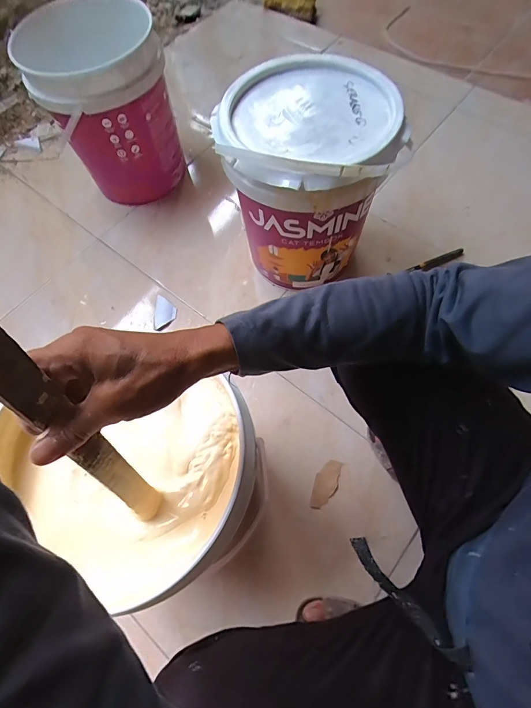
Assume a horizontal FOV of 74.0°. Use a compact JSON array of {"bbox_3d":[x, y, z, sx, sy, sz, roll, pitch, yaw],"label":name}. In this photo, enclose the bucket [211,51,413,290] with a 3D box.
[{"bbox_3d":[0.084,-0.322,0.672,0.290,0.319,0.308,-1,68,2],"label":"bucket"}]

